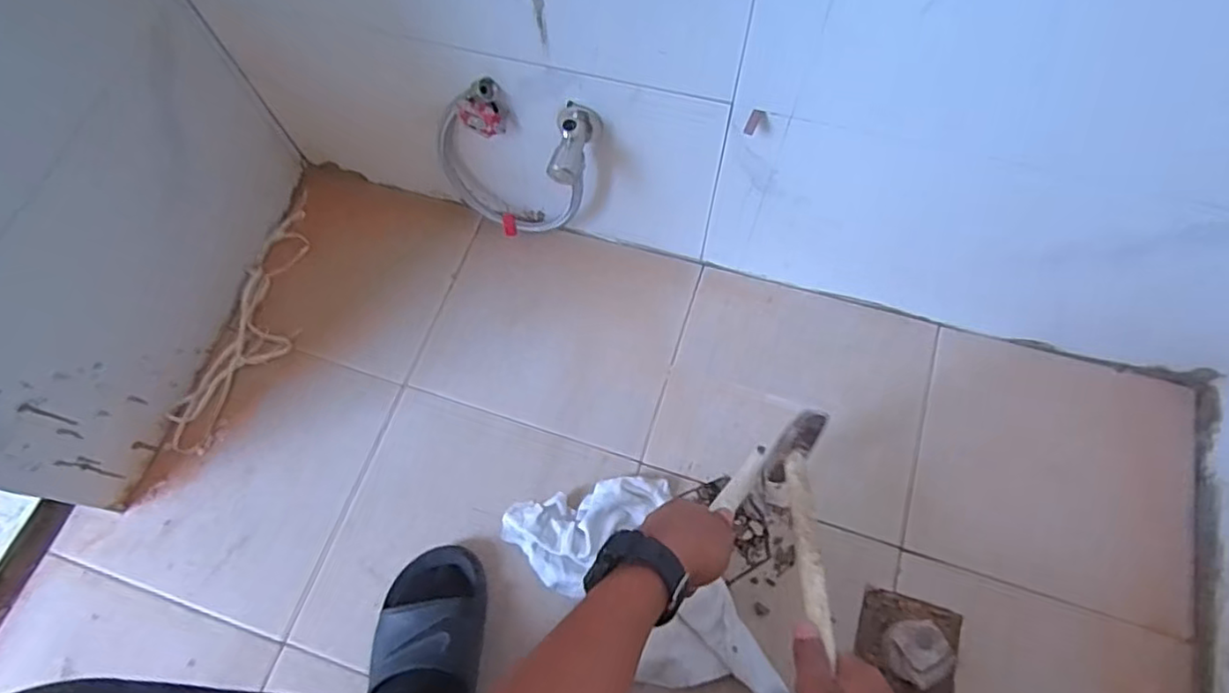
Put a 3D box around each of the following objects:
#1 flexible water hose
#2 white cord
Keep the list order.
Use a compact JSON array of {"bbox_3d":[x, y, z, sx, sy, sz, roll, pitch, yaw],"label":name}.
[{"bbox_3d":[-0.103,-0.198,0.724,0.193,0.241,0.078,29,72,13],"label":"flexible water hose"},{"bbox_3d":[-0.440,-0.033,0.801,0.088,0.019,0.347,13,69,7],"label":"white cord"}]

